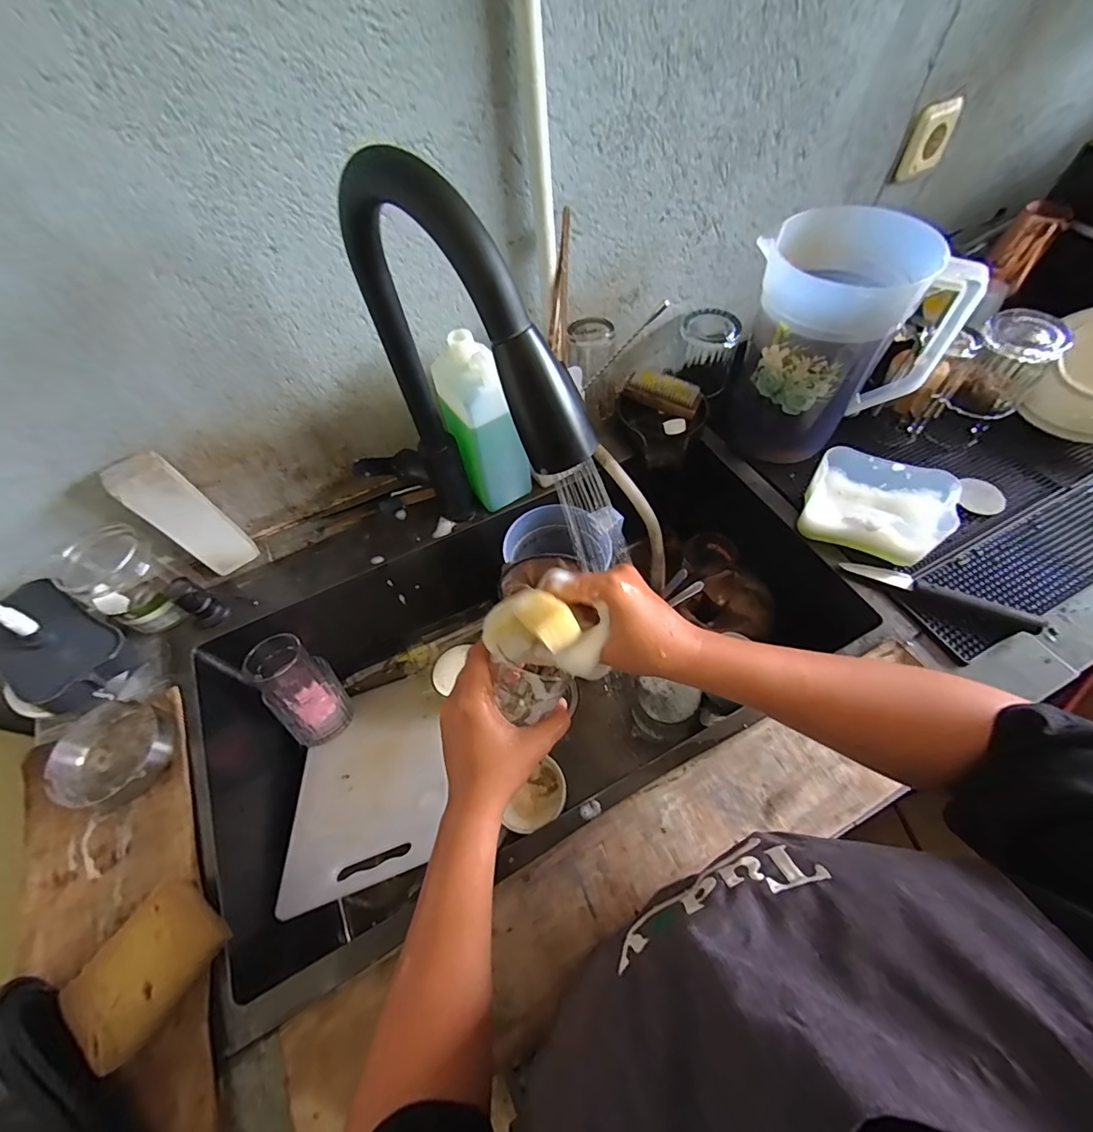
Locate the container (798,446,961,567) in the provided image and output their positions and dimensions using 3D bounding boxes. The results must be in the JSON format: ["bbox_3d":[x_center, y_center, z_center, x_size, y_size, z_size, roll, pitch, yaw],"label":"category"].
[{"bbox_3d":[0.380,-0.067,0.559,0.138,0.076,0.088,21,61,16],"label":"container"}]

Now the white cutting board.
[{"bbox_3d":[-0.215,0.247,0.592,0.174,0.008,0.290,-18,31,-8],"label":"white cutting board"}]

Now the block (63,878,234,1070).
[{"bbox_3d":[-0.309,0.315,0.377,0.074,0.038,0.094,29,64,20],"label":"block"}]

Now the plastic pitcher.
[{"bbox_3d":[0.334,-0.259,0.573,0.196,0.249,0.137,-4,58,1],"label":"plastic pitcher"}]

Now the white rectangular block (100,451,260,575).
[{"bbox_3d":[-0.400,-0.055,0.539,0.055,0.173,0.032,-35,62,-17],"label":"white rectangular block"}]

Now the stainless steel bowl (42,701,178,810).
[{"bbox_3d":[-0.424,0.183,0.470,0.097,0.034,0.093,-2,58,3],"label":"stainless steel bowl"}]

